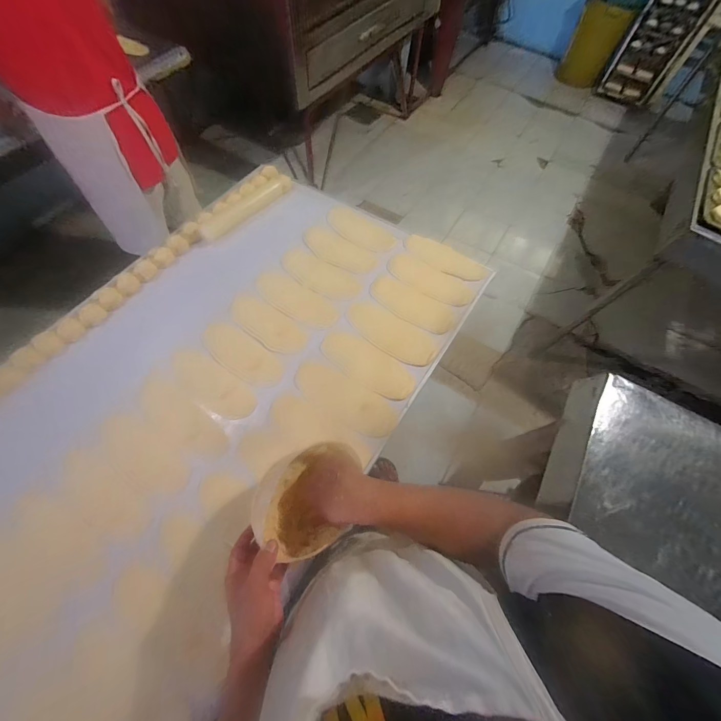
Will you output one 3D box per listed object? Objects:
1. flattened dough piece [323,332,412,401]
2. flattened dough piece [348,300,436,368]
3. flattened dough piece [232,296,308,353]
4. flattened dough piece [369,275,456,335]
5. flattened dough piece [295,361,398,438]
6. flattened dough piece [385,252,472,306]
[{"bbox_3d":[0.015,0.009,0.721,0.225,0.014,0.087,31,67,11],"label":"flattened dough piece"},{"bbox_3d":[0.068,-0.066,0.743,0.224,0.009,0.087,33,67,12],"label":"flattened dough piece"},{"bbox_3d":[-0.217,-0.083,0.747,0.200,0.018,0.081,34,67,12],"label":"flattened dough piece"},{"bbox_3d":[0.125,-0.137,0.784,0.219,0.008,0.095,31,67,11],"label":"flattened dough piece"},{"bbox_3d":[-0.036,0.081,0.687,0.235,0.014,0.099,32,67,11],"label":"flattened dough piece"},{"bbox_3d":[0.175,-0.208,0.814,0.224,0.013,0.084,33,67,11],"label":"flattened dough piece"}]

